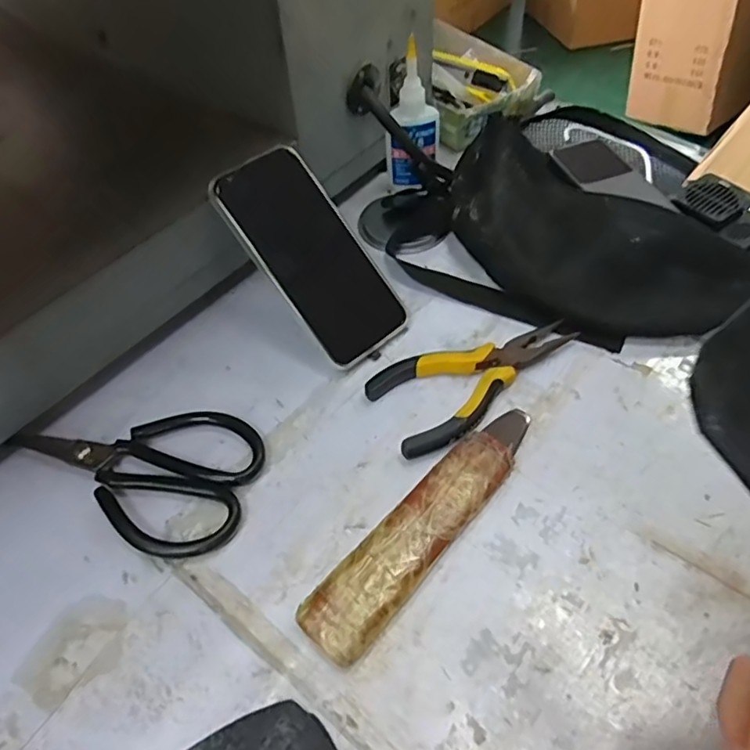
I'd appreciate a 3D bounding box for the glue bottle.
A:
[{"bbox_3d":[0.033,-0.219,0.505,0.039,0.116,0.033,-31,57,-18],"label":"glue bottle"}]

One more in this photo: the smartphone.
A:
[{"bbox_3d":[-0.046,-0.087,0.431,0.076,0.011,0.162,-37,93,-22],"label":"smartphone"}]

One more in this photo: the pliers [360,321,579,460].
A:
[{"bbox_3d":[0.074,0.002,0.412,0.148,0.017,0.070,-23,55,-13],"label":"pliers"}]

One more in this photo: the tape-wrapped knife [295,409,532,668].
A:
[{"bbox_3d":[0.035,0.086,0.350,0.039,0.019,0.186,36,63,26],"label":"tape-wrapped knife"}]

